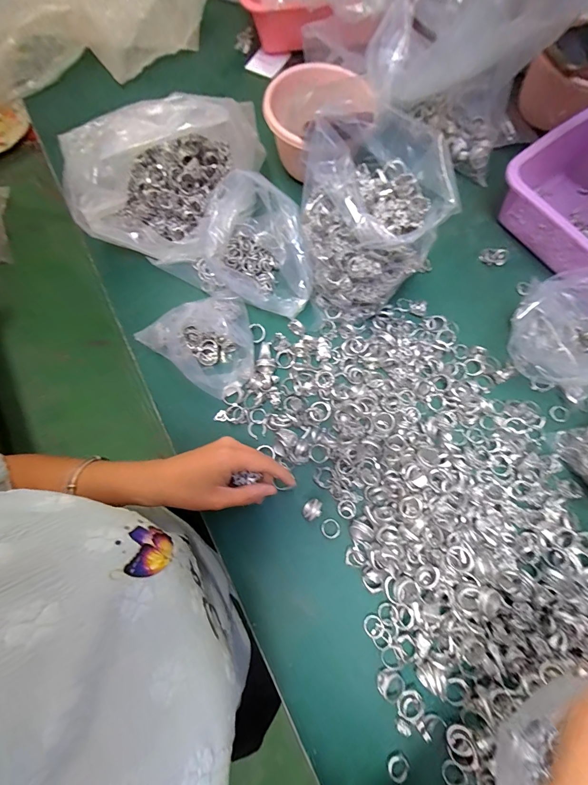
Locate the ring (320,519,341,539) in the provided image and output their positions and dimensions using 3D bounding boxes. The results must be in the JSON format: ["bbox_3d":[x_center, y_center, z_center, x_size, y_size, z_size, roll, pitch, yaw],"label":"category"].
[{"bbox_3d":[0.041,0.152,0.373,0.021,0.004,0.021,0,74,-1],"label":"ring"}]

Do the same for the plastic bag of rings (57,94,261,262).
[{"bbox_3d":[-0.154,-0.262,0.393,0.147,0.140,0.210,35,76,8],"label":"plastic bag of rings"}]

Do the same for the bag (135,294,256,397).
[{"bbox_3d":[-0.107,-0.063,0.409,0.127,0.036,0.133,-38,78,-11],"label":"bag"}]

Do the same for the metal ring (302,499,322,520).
[{"bbox_3d":[0.021,0.130,0.370,0.023,0.019,0.019,-33,78,-10],"label":"metal ring"}]

